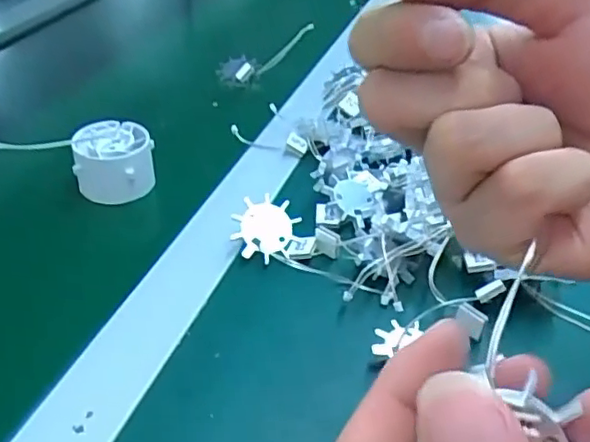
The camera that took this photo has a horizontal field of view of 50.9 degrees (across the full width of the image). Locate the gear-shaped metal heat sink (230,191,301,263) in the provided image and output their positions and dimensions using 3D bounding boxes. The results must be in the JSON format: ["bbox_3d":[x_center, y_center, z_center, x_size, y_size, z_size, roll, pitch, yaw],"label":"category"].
[{"bbox_3d":[-0.017,0.004,0.359,0.035,0.004,0.038,20,74,-7],"label":"gear-shaped metal heat sink"}]

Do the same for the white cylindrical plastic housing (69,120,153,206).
[{"bbox_3d":[-0.119,-0.040,0.412,0.049,0.037,0.041,-1,38,-8],"label":"white cylindrical plastic housing"}]

